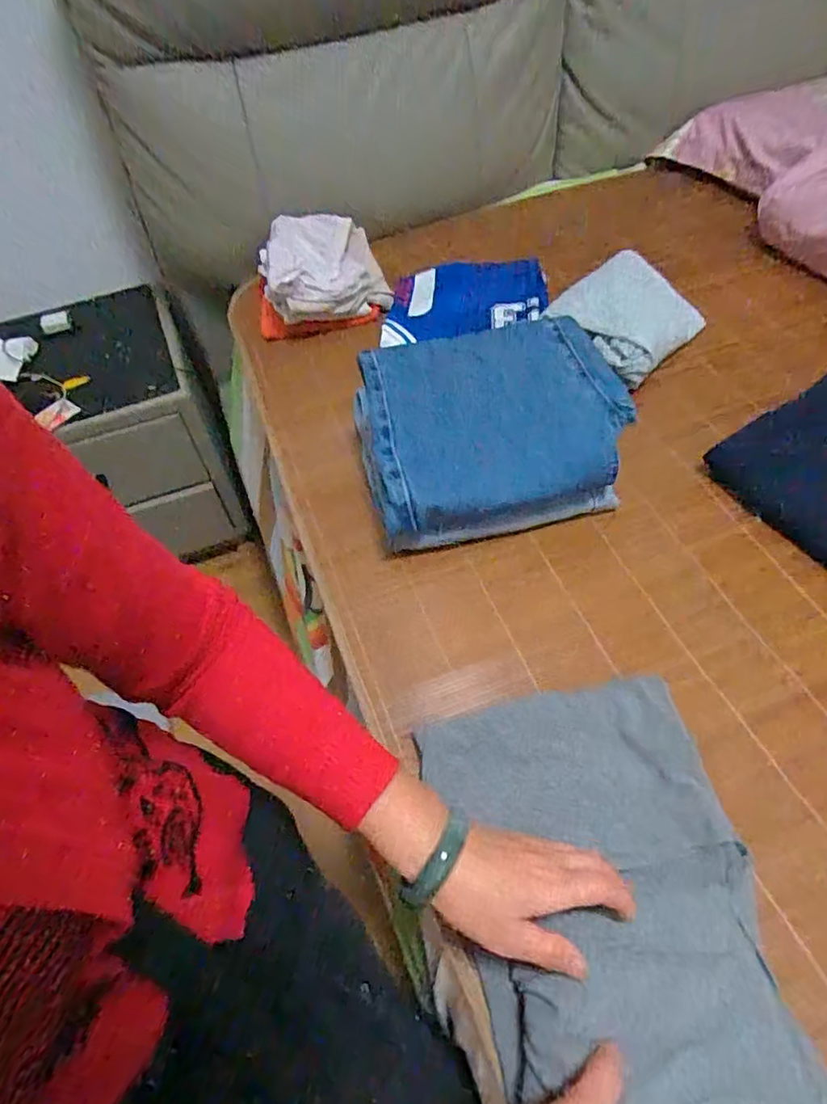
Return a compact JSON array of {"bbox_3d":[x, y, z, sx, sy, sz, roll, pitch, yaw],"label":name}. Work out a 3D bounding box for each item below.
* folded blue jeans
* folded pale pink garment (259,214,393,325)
[{"bbox_3d":[0.079,-0.130,0.654,0.270,0.127,0.200,-12,54,-4],"label":"folded blue jeans"},{"bbox_3d":[-0.141,-0.431,0.896,0.176,0.070,0.185,-17,54,-7],"label":"folded pale pink garment"}]

